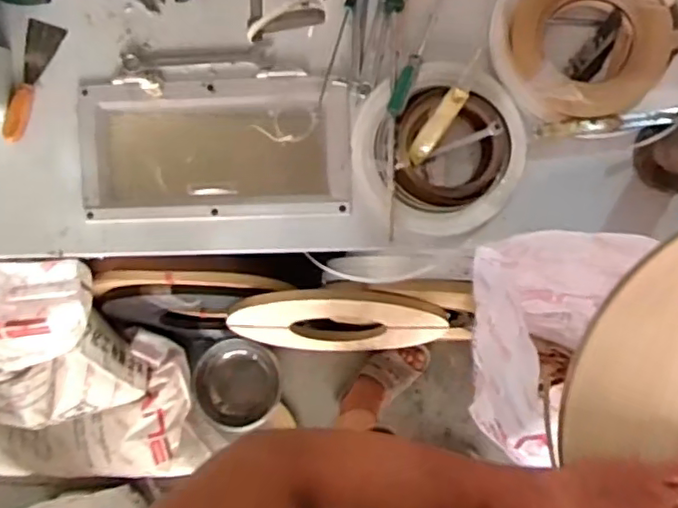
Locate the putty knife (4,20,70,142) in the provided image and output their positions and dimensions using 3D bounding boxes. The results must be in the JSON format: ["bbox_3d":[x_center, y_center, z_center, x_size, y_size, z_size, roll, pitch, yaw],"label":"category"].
[{"bbox_3d":[-0.429,-0.239,0.856,0.043,0.014,0.169,17,94,3],"label":"putty knife"}]

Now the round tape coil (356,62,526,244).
[{"bbox_3d":[0.132,-0.132,0.815,0.229,0.038,0.227,-9,92,5],"label":"round tape coil"}]

